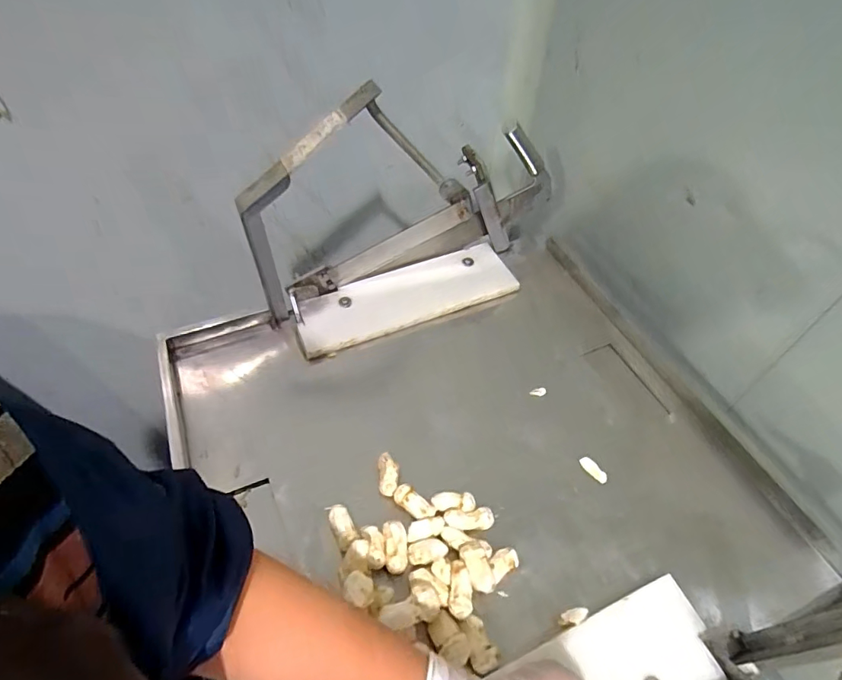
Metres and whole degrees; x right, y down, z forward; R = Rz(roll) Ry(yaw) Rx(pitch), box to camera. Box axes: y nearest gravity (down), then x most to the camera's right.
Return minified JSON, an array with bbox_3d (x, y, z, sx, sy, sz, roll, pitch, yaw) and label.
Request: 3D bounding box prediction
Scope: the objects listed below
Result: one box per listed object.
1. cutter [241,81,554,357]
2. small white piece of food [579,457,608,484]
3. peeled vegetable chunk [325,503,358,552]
[{"bbox_3d":[0.003,-0.150,0.614,0.421,0.262,0.116,-20,56,-14],"label":"cutter"},{"bbox_3d":[0.194,0.146,0.556,0.016,0.004,0.034,-34,60,-27],"label":"small white piece of food"},{"bbox_3d":[-0.079,0.189,0.500,0.021,0.022,0.049,-19,55,-18],"label":"peeled vegetable chunk"}]

